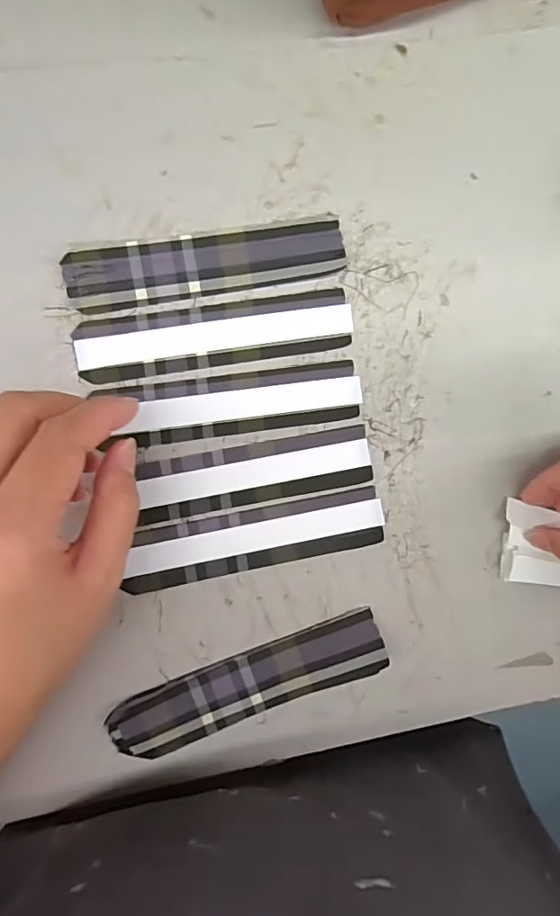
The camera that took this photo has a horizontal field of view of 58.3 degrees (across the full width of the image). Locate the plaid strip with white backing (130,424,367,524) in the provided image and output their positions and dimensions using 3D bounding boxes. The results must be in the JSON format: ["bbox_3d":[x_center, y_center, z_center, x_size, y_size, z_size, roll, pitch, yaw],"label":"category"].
[{"bbox_3d":[-0.012,0.008,0.268,0.122,0.004,0.032,-11,95,-6],"label":"plaid strip with white backing"}]

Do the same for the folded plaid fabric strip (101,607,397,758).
[{"bbox_3d":[-0.015,0.121,0.266,0.146,0.012,0.034,-20,95,-4],"label":"folded plaid fabric strip"}]

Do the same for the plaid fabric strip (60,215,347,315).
[{"bbox_3d":[-0.037,-0.101,0.257,0.141,0.004,0.030,-11,95,-5],"label":"plaid fabric strip"}]

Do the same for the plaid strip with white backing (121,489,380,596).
[{"bbox_3d":[-0.011,0.044,0.269,0.135,0.005,0.033,-11,90,-7],"label":"plaid strip with white backing"}]

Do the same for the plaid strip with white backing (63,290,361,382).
[{"bbox_3d":[-0.033,-0.064,0.264,0.142,0.006,0.031,-9,94,-5],"label":"plaid strip with white backing"}]

